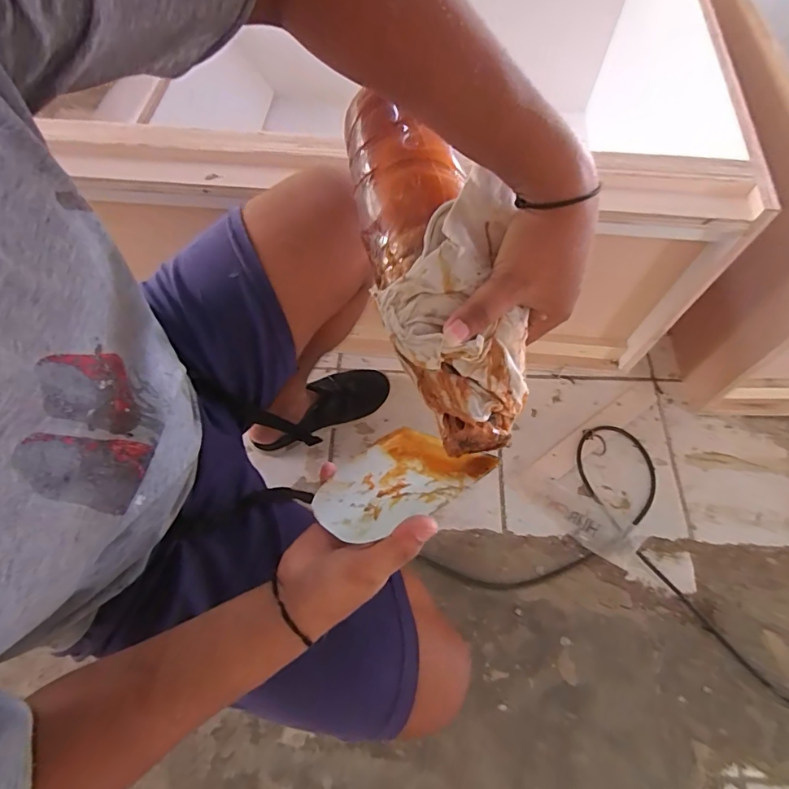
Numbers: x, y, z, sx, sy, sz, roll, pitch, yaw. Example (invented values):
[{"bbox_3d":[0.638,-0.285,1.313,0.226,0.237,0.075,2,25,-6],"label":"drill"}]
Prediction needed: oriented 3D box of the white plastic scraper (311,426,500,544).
[{"bbox_3d":[-0.005,0.067,0.365,0.114,0.138,0.005,-32,109,-21],"label":"white plastic scraper"}]

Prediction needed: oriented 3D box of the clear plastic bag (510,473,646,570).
[{"bbox_3d":[0.300,0.196,0.762,0.211,0.024,0.074,35,69,14],"label":"clear plastic bag"}]

